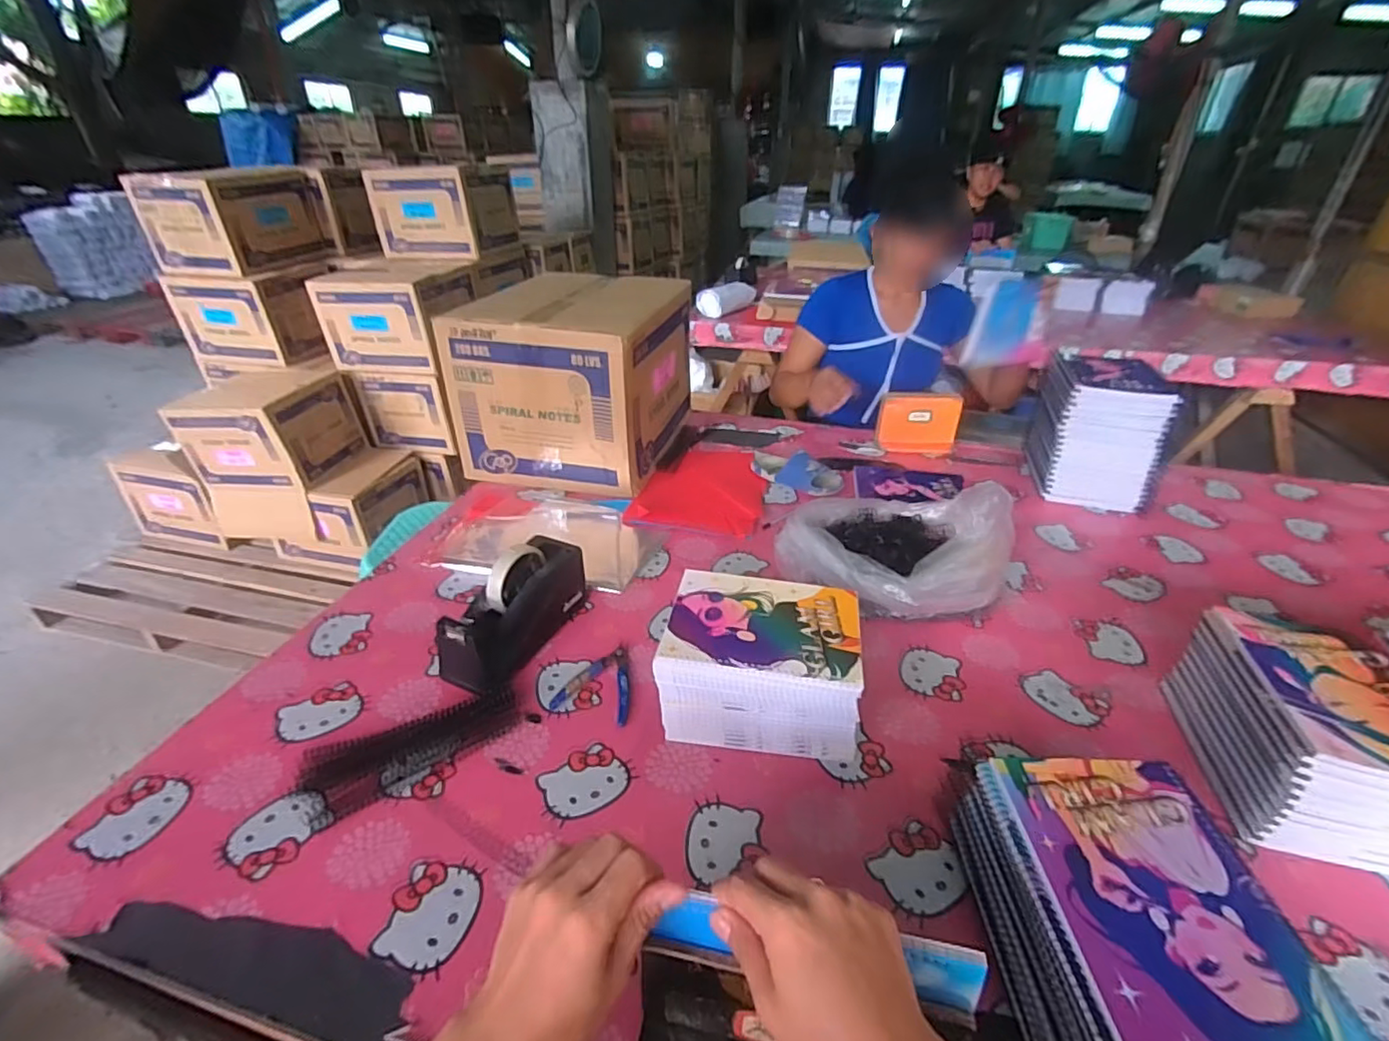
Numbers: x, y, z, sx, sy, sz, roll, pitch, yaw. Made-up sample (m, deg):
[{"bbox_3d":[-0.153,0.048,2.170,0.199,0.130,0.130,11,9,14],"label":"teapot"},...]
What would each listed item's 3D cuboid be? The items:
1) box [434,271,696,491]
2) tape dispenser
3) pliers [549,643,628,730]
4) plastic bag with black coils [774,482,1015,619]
[{"bbox_3d":[-0.228,-0.271,1.137,0.348,0.296,0.354,9,33,10],"label":"box"},{"bbox_3d":[-0.214,0.105,0.725,0.076,0.107,0.198,15,34,20],"label":"tape dispenser"},{"bbox_3d":[-0.102,0.186,0.696,0.088,0.008,0.102,13,34,16],"label":"pliers"},{"bbox_3d":[0.284,0.031,0.841,0.270,0.139,0.247,-13,35,-23],"label":"plastic bag with black coils"}]

